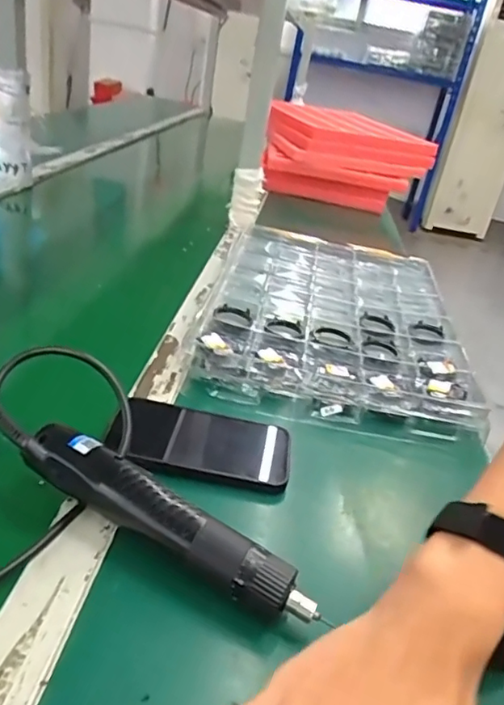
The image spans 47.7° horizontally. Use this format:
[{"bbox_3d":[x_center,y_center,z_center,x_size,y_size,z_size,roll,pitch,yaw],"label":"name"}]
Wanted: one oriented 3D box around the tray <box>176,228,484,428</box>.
[{"bbox_3d":[0.104,-0.064,0.748,0.300,0.036,0.505,11,27,1],"label":"tray"}]

